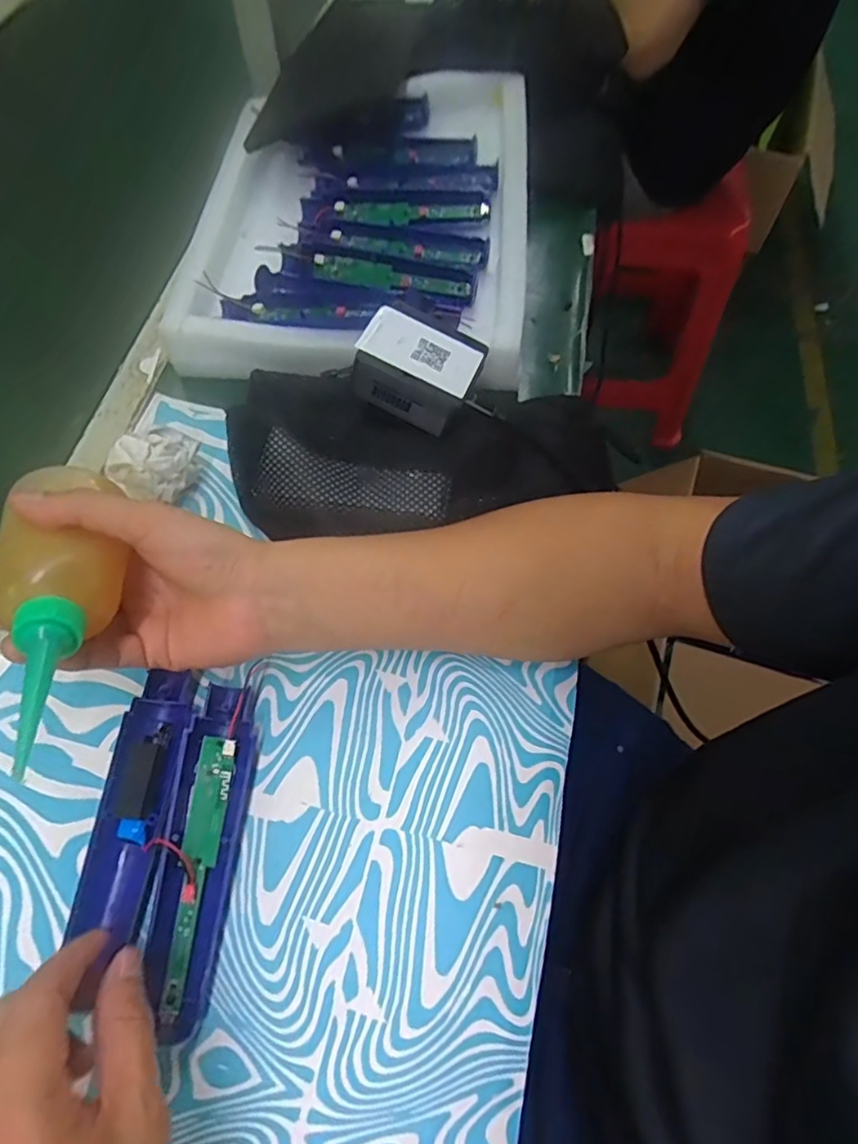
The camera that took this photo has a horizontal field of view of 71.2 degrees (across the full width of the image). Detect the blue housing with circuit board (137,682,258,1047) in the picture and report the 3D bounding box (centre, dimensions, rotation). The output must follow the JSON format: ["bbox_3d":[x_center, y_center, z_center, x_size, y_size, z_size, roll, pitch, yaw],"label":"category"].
[{"bbox_3d":[-0.129,0.150,0.334,0.041,0.015,0.171,2,66,3],"label":"blue housing with circuit board"}]

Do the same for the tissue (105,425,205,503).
[{"bbox_3d":[-0.194,-0.077,0.438,0.050,0.048,0.054,14,64,7],"label":"tissue"}]

